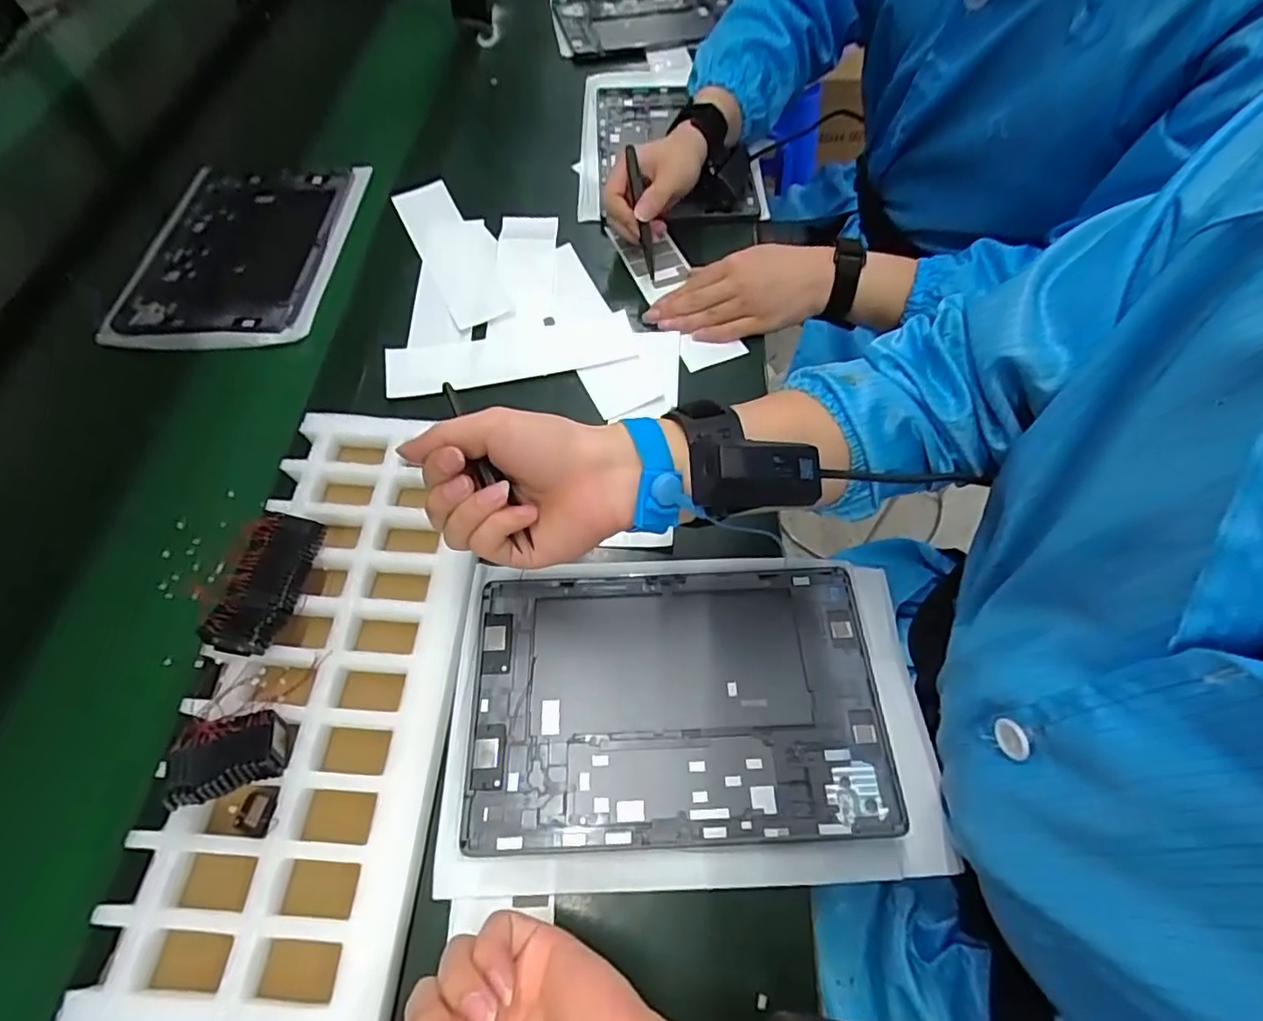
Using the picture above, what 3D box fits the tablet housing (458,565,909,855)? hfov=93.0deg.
[{"bbox_3d":[0.029,0.119,0.387,0.256,0.007,0.168,-2,59,-1],"label":"tablet housing"}]

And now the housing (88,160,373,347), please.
[{"bbox_3d":[-0.399,-0.269,0.619,0.196,0.021,0.271,1,60,-1],"label":"housing"}]

